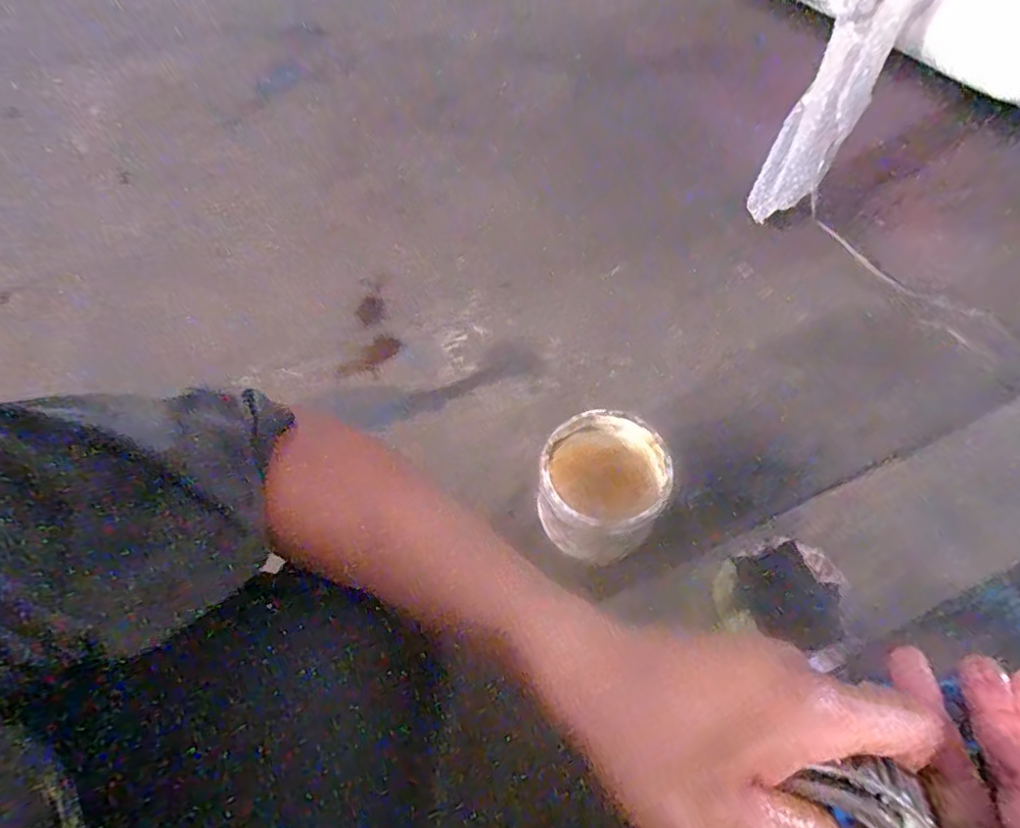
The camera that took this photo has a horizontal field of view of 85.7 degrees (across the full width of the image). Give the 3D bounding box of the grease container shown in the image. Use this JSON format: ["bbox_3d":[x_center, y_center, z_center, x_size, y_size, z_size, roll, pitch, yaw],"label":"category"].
[{"bbox_3d":[0.116,0.093,0.697,0.151,0.130,0.156,2,52,5],"label":"grease container"}]

